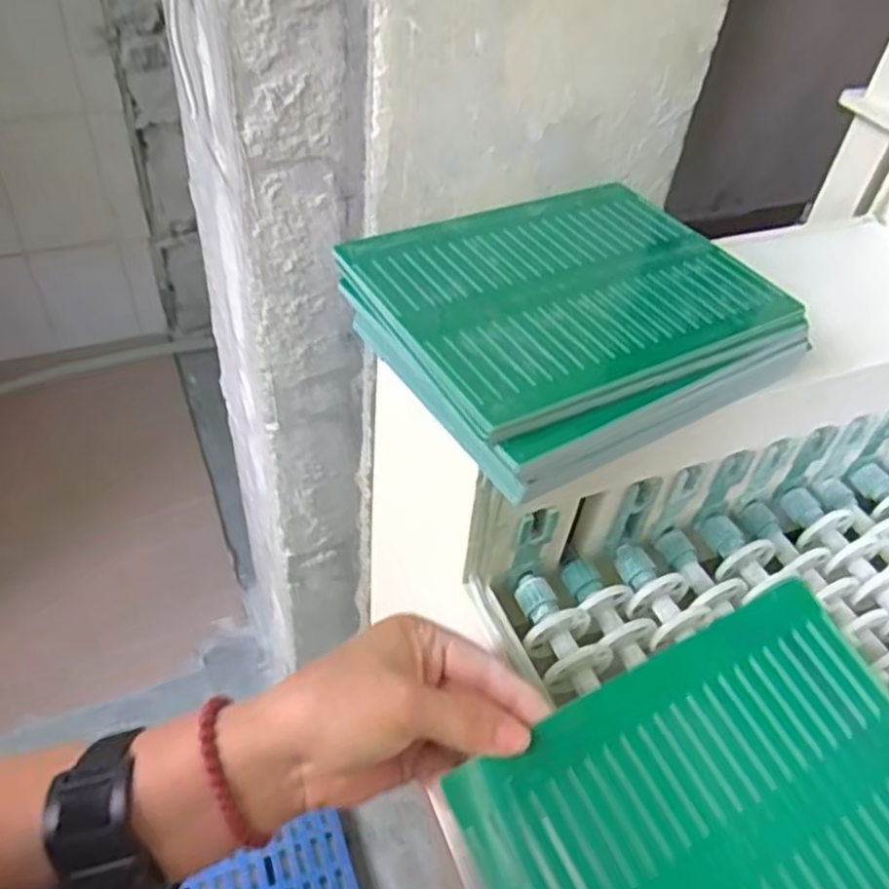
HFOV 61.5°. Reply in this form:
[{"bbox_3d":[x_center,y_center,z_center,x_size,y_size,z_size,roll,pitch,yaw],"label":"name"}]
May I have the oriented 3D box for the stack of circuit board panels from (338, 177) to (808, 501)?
[{"bbox_3d":[0.065,-0.071,0.411,0.215,0.042,0.168,-21,50,-26],"label":"stack of circuit board panels"}]

